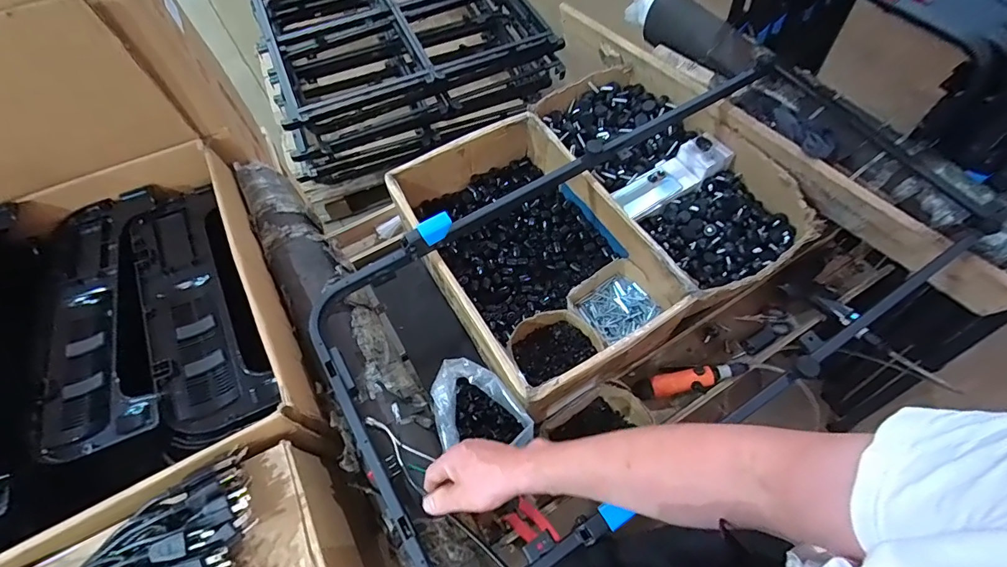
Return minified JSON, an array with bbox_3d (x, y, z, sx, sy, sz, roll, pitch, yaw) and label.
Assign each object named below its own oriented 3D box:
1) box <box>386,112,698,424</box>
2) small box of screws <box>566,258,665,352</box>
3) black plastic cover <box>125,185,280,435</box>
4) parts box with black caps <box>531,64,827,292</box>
[{"bbox_3d":[0.047,-0.057,0.877,0.348,0.163,0.529,-29,64,-13],"label":"box"},{"bbox_3d":[0.210,0.043,0.871,0.157,0.063,0.135,-31,65,-14],"label":"small box of screws"},{"bbox_3d":[-0.503,0.022,0.750,0.156,0.036,0.491,-29,64,-13],"label":"black plastic cover"},{"bbox_3d":[0.347,-0.255,0.994,0.329,0.092,0.625,-28,64,-12],"label":"parts box with black caps"}]

